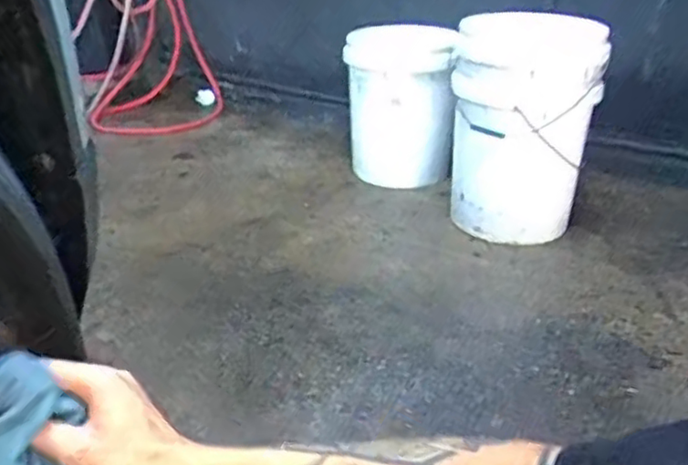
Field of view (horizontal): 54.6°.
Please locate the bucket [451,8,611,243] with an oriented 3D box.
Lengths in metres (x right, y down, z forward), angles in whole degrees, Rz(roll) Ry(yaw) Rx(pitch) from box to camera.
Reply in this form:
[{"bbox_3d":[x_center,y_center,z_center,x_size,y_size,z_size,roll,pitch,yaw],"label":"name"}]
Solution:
[{"bbox_3d":[0.374,-0.222,1.426,0.281,0.460,0.285,6,28,10],"label":"bucket"}]

